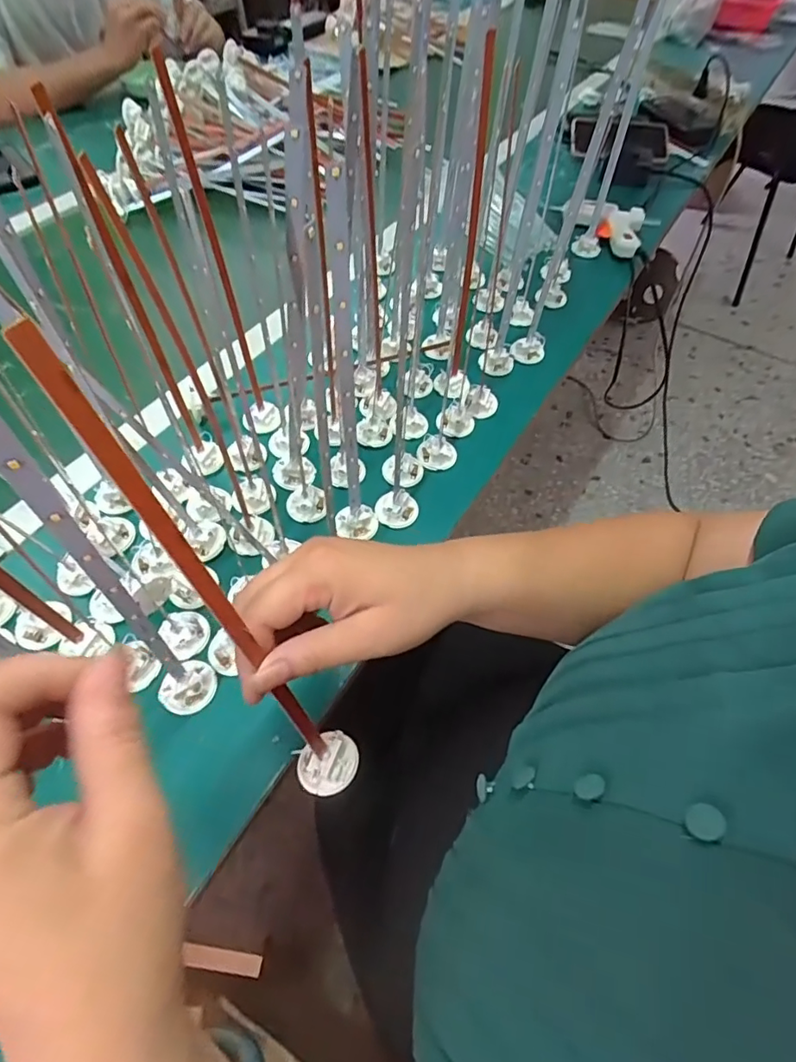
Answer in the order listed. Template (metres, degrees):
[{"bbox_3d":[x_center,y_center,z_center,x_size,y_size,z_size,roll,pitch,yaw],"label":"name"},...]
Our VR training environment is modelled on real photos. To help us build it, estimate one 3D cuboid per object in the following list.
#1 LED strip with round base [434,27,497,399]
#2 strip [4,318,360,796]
[{"bbox_3d":[0.060,-0.235,0.463,0.034,0.284,0.043,9,56,4],"label":"LED strip with round base"},{"bbox_3d":[-0.072,0.047,0.246,0.027,0.291,0.034,26,57,36],"label":"strip"}]

